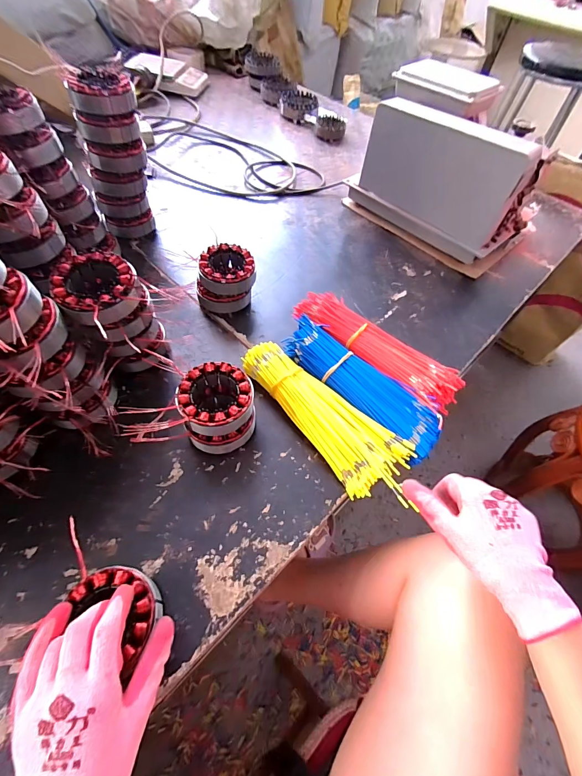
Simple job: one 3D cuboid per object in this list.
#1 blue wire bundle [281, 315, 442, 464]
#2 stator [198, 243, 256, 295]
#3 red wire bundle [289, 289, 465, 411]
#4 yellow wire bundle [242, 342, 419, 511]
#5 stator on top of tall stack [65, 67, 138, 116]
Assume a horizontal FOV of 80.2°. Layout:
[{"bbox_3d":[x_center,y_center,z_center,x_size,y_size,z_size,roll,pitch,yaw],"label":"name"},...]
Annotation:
[{"bbox_3d":[0.089,-0.006,0.482,0.080,0.052,0.255,-38,66,-25],"label":"blue wire bundle"},{"bbox_3d":[-0.099,-0.182,0.539,0.086,0.038,0.084,-1,57,-5],"label":"stator"},{"bbox_3d":[0.128,-0.060,0.524,0.261,0.049,0.082,38,62,19],"label":"red wire bundle"},{"bbox_3d":[0.040,0.032,0.446,0.257,0.034,0.082,42,63,18],"label":"yellow wire bundle"},{"bbox_3d":[-0.277,-0.433,0.506,0.090,0.037,0.074,-12,58,-14],"label":"stator on top of tall stack"}]

